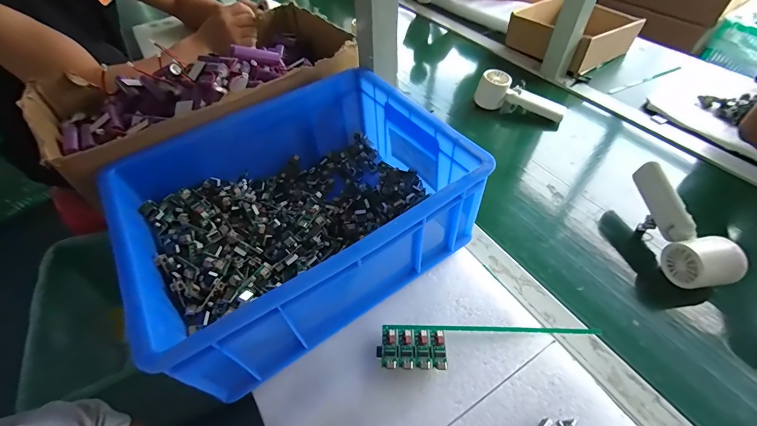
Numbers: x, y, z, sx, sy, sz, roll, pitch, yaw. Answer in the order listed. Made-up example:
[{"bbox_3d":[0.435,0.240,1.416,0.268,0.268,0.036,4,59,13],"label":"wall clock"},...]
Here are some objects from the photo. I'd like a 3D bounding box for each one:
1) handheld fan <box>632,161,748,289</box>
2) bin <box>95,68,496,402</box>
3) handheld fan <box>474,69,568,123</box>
[{"bbox_3d":[0.377,0.019,0.435,0.049,0.078,0.159,-5,51,-4],"label":"handheld fan"},{"bbox_3d":[-0.090,-0.016,0.386,0.329,0.126,0.258,-28,56,-21],"label":"bin"},{"bbox_3d":[0.276,-0.226,0.657,0.165,0.068,0.047,16,52,13],"label":"handheld fan"}]

